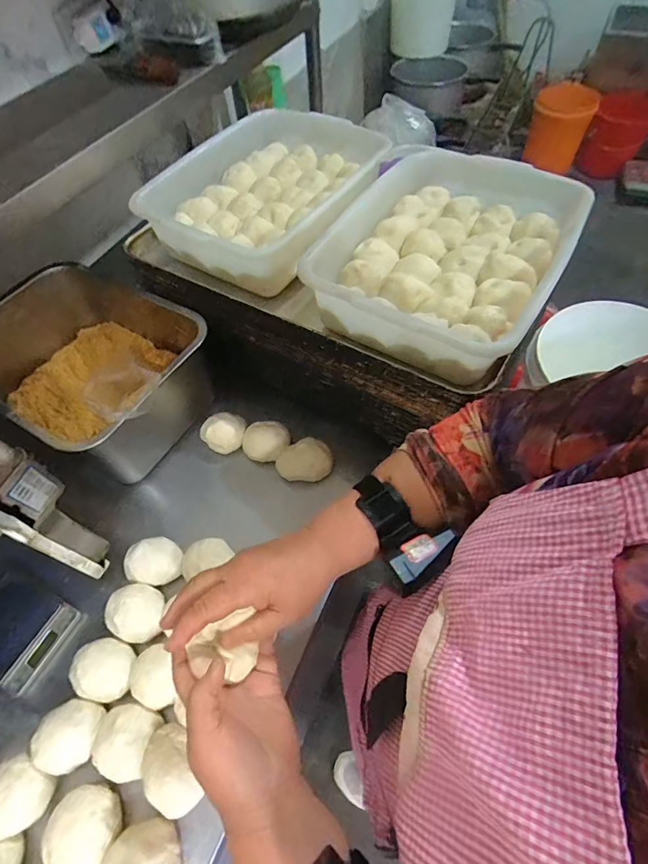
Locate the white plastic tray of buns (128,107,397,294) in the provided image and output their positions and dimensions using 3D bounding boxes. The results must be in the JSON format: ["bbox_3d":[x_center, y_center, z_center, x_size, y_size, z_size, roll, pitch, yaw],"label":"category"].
[{"bbox_3d":[-0.079,-0.362,0.656,0.268,0.091,0.336,25,62,19],"label":"white plastic tray of buns"}]

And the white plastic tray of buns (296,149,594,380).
[{"bbox_3d":[0.157,-0.242,0.564,0.283,0.083,0.375,26,63,20],"label":"white plastic tray of buns"}]

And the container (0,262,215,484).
[{"bbox_3d":[-0.355,-0.102,0.656,0.374,0.145,0.259,27,63,20],"label":"container"}]

